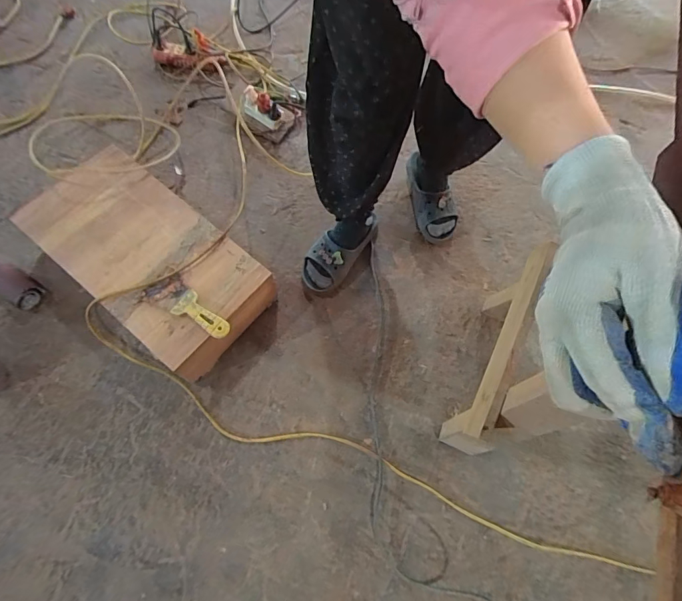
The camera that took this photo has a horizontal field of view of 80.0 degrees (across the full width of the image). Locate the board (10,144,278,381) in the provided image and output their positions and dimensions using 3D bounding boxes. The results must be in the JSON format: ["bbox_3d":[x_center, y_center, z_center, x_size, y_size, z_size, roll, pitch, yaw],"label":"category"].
[{"bbox_3d":[-0.437,-0.094,0.936,0.547,0.137,0.290,38,72,10],"label":"board"}]

